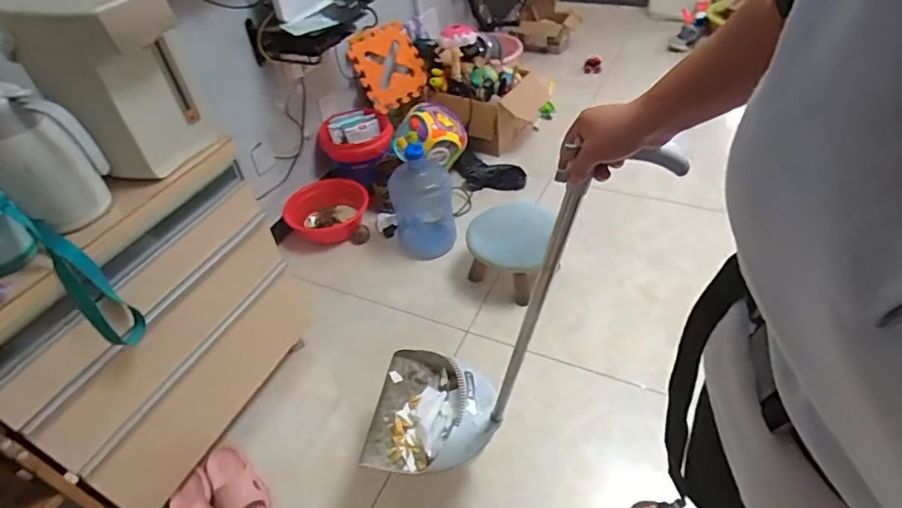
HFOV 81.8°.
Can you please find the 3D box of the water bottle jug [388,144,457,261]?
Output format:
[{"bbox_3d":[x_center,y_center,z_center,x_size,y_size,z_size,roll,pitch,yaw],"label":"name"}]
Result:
[{"bbox_3d":[-0.100,-0.206,1.774,0.207,0.392,0.266,-11,45,-4],"label":"water bottle jug"}]

